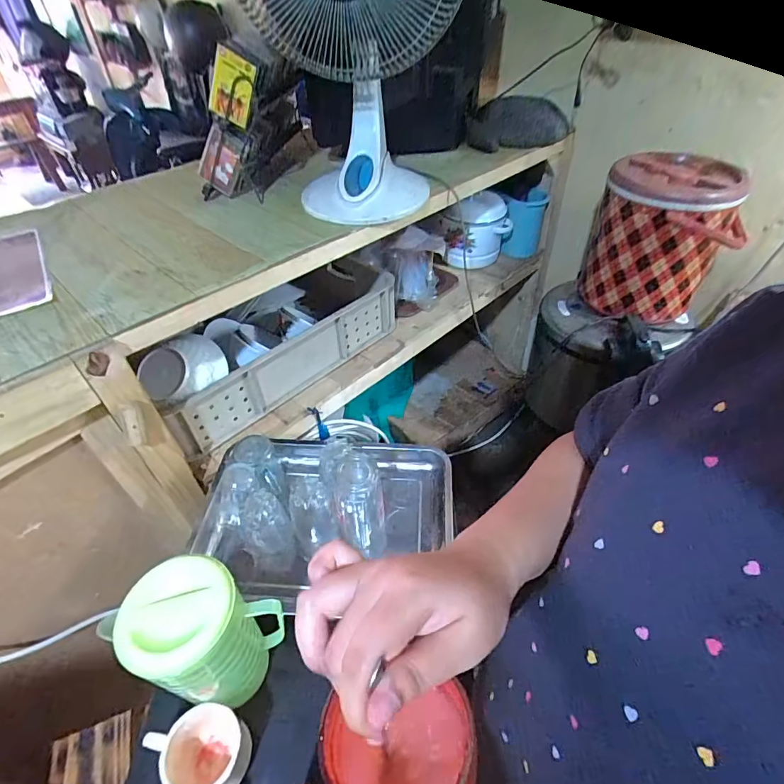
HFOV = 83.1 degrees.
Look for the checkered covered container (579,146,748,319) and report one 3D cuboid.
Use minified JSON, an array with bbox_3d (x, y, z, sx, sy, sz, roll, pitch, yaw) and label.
[{"bbox_3d":[0.628,-0.368,1.056,0.282,0.288,0.264,21,49,19],"label":"checkered covered container"}]

